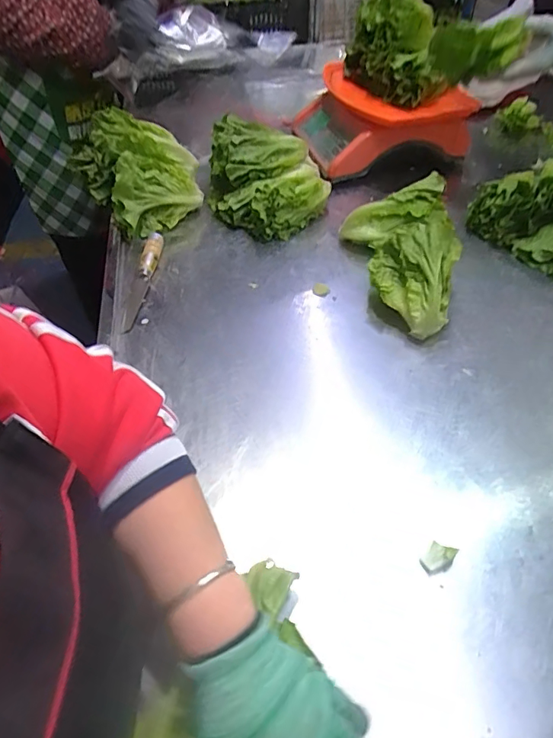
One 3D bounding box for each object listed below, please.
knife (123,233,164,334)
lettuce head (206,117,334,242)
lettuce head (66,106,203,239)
[{"bbox_3d":[-0.205,-0.139,0.733,0.032,0.020,0.192,5,61,6],"label":"knife"},{"bbox_3d":[-0.016,-0.341,0.852,0.207,0.107,0.246,-2,47,0],"label":"lettuce head"},{"bbox_3d":[-0.248,-0.357,0.867,0.184,0.121,0.243,-29,54,-23],"label":"lettuce head"}]

